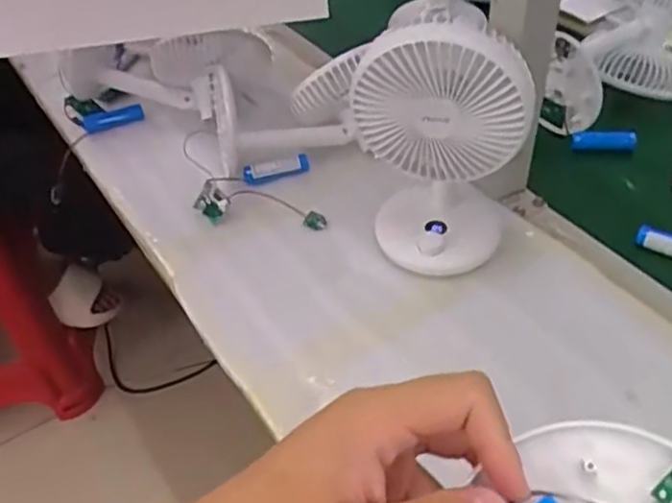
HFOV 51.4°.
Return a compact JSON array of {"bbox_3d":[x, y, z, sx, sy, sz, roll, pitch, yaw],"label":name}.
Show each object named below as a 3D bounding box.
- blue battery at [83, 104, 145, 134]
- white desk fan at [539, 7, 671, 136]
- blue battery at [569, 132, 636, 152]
[{"bbox_3d":[-0.272,-0.163,0.853,0.071,0.022,0.015,-15,46,-9],"label":"blue battery"},{"bbox_3d":[0.298,-0.198,0.752,0.185,0.096,0.076,-26,48,-19],"label":"white desk fan"},{"bbox_3d":[0.288,-0.119,0.752,0.067,0.018,0.018,6,46,13],"label":"blue battery"}]

